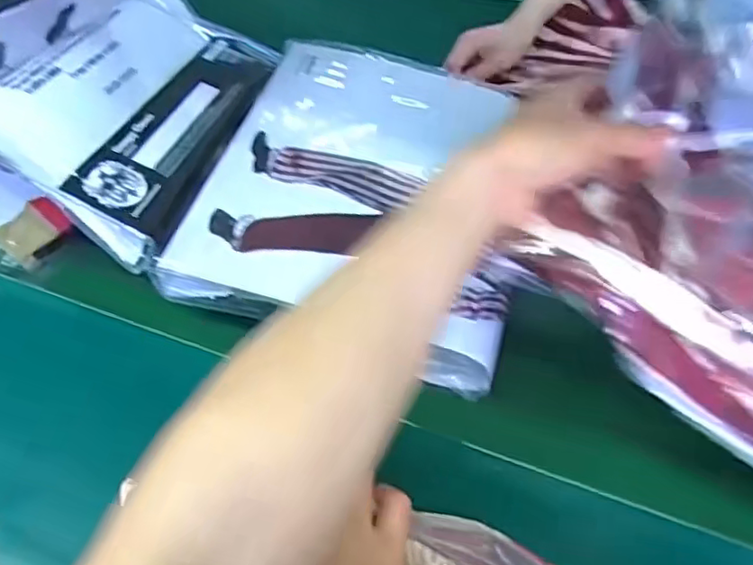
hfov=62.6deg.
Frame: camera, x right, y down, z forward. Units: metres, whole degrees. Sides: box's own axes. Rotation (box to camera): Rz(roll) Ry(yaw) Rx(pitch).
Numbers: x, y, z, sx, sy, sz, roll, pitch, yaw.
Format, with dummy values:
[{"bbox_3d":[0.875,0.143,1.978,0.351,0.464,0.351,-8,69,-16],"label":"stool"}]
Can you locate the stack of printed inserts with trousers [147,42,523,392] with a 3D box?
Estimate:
[{"bbox_3d":[-0.002,-0.085,0.560,0.278,0.042,0.309,18,61,6],"label":"stack of printed inserts with trousers"}]

